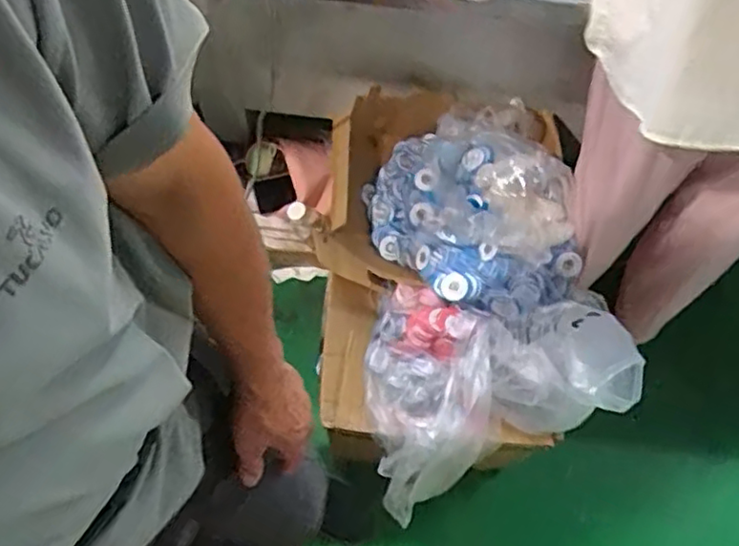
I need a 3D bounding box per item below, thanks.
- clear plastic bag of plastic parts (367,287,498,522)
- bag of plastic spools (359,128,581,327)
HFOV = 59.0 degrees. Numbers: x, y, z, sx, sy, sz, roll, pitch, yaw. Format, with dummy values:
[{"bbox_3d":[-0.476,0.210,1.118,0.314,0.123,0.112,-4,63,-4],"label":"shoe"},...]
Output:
[{"bbox_3d":[0.090,0.198,1.067,0.199,0.101,0.376,7,67,1],"label":"clear plastic bag of plastic parts"},{"bbox_3d":[0.193,-0.116,1.182,0.419,0.132,0.321,43,72,15],"label":"bag of plastic spools"}]

